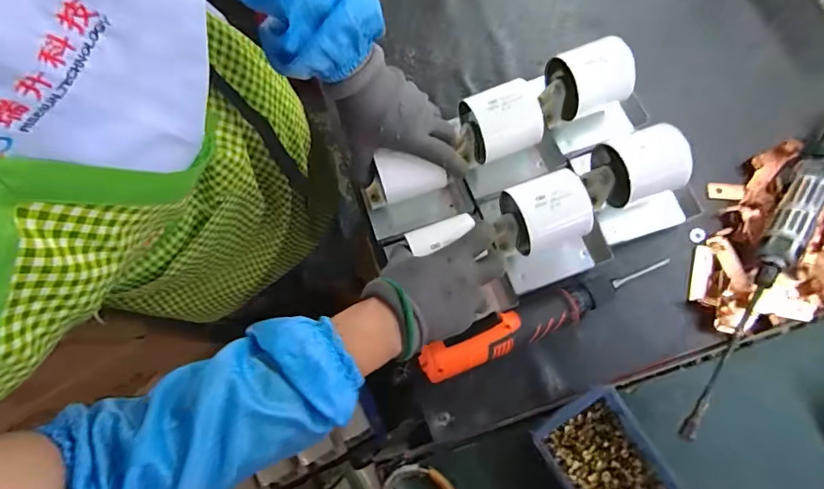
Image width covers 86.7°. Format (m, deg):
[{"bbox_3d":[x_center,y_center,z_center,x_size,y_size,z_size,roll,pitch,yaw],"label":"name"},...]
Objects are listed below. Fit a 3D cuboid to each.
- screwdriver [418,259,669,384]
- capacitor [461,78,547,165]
[{"bbox_3d":[0.152,0.078,0.492,0.304,0.048,0.049,-23,76,-3],"label":"screwdriver"},{"bbox_3d":[0.104,-0.143,0.503,0.085,0.055,0.068,-25,76,-3],"label":"capacitor"}]

